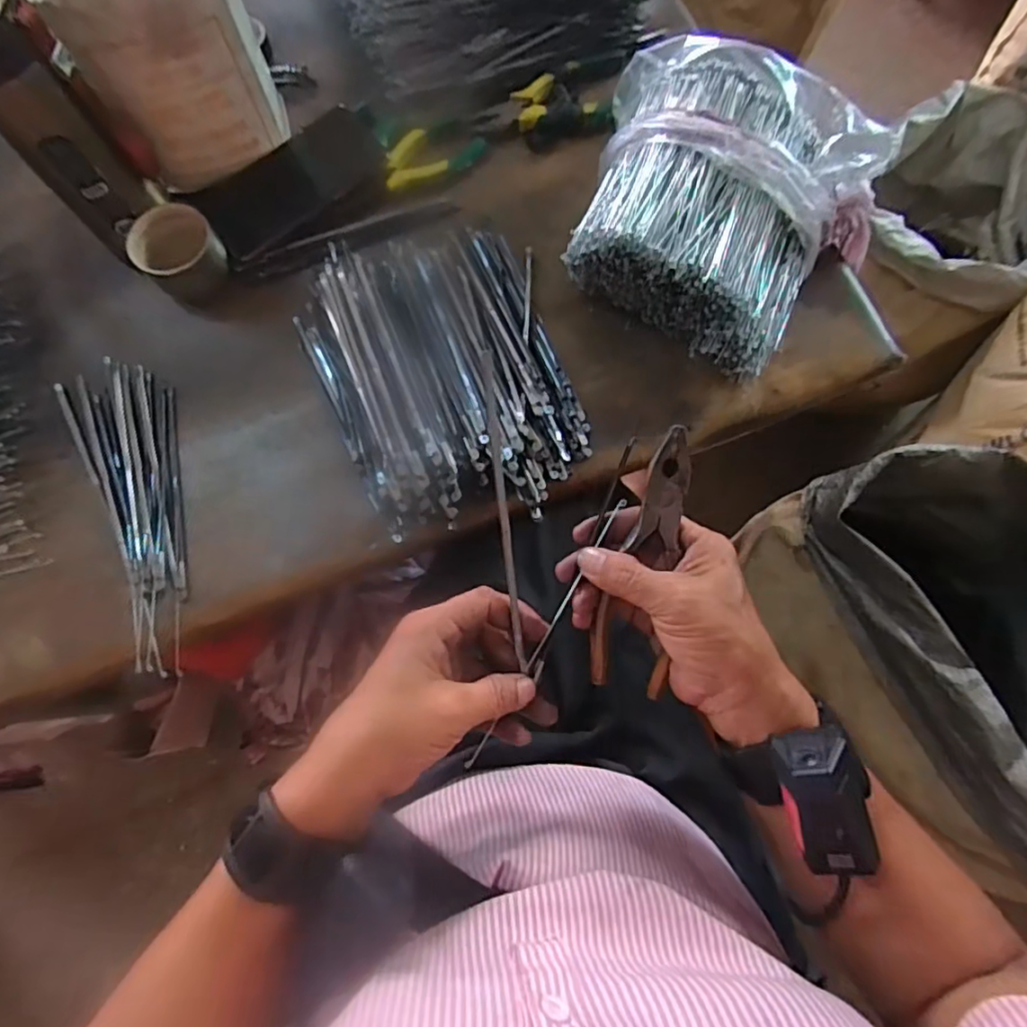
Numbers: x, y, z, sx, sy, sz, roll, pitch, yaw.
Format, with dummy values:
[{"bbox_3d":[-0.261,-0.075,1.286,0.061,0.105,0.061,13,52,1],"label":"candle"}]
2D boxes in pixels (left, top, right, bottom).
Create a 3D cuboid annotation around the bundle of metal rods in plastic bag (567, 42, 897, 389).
[{"bbox_3d":[0.151,-0.242,0.471,0.232,0.088,0.206,32,78,8],"label":"bundle of metal rods in plastic bag"}]

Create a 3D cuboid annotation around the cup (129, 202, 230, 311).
[{"bbox_3d":[-0.265,-0.208,0.487,0.057,0.050,0.058,0,75,0],"label":"cup"}]

